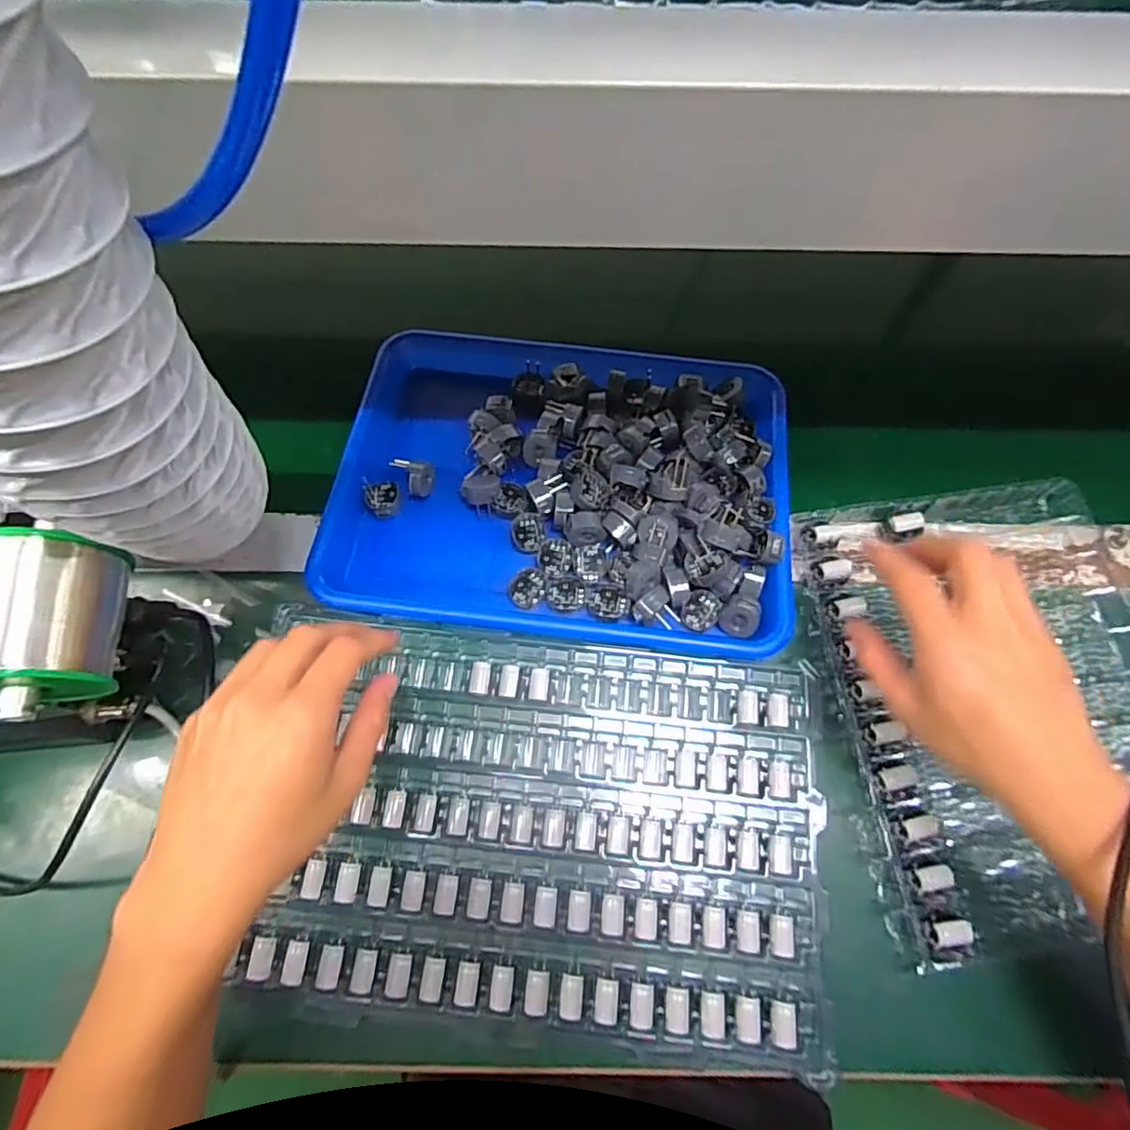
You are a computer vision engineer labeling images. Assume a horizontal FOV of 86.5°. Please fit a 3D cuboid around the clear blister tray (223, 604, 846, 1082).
[{"bbox_3d":[-0.008,0.162,0.368,0.325,0.008,0.226,6,70,1],"label":"clear blister tray"}]

